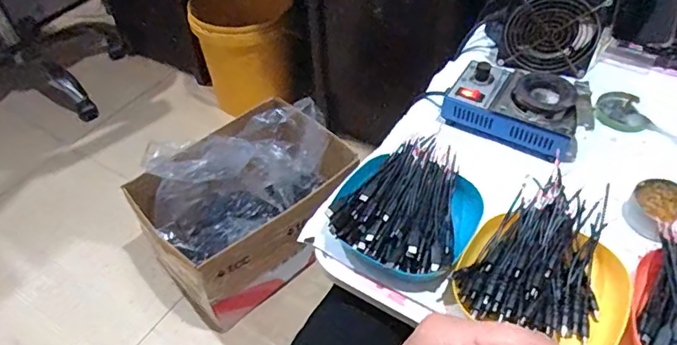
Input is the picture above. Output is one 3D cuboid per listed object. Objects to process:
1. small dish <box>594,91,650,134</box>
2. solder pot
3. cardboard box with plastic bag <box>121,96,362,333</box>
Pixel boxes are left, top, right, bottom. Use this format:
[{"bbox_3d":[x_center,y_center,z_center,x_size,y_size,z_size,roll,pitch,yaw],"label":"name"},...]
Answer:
[{"bbox_3d":[0.357,-0.076,0.648,0.062,0.015,0.059,-1,48,2],"label":"small dish"},{"bbox_3d":[0.213,-0.080,0.615,0.156,0.056,0.090,25,53,23],"label":"solder pot"},{"bbox_3d":[-0.183,0.055,1.034,0.371,0.290,0.266,-36,56,-26],"label":"cardboard box with plastic bag"}]

